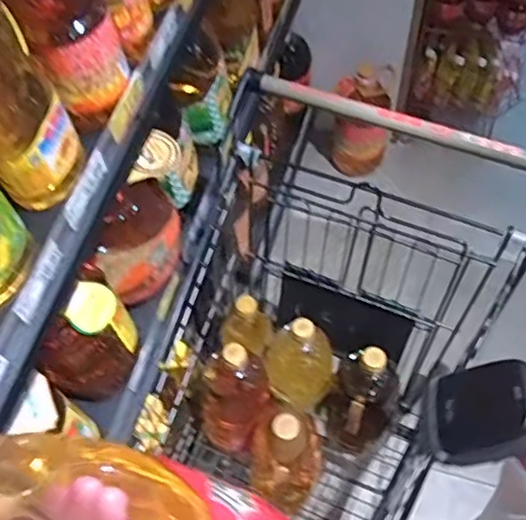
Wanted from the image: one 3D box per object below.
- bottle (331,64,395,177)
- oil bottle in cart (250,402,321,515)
[{"bbox_3d":[0.268,-0.389,1.730,0.159,0.331,0.134,8,61,8],"label":"bottle"},{"bbox_3d":[0.038,0.287,0.953,0.104,0.239,0.131,20,64,14],"label":"oil bottle in cart"}]

